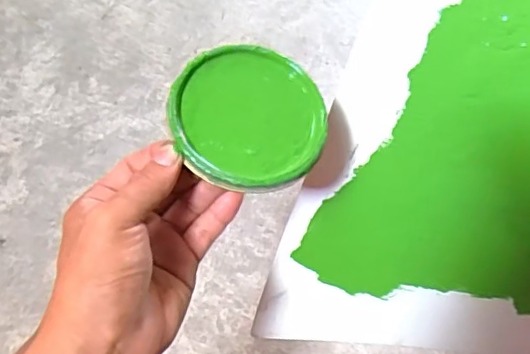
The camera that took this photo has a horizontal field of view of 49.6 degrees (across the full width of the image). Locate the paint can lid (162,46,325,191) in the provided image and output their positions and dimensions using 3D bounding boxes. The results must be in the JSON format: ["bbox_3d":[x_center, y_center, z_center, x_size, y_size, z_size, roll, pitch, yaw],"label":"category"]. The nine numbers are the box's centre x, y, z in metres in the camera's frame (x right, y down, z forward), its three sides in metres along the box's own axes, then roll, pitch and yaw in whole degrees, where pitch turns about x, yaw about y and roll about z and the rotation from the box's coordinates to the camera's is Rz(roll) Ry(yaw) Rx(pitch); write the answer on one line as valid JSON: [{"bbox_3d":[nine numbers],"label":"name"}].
[{"bbox_3d":[-0.009,-0.036,0.338,0.089,0.017,0.091,0,65,0],"label":"paint can lid"}]

